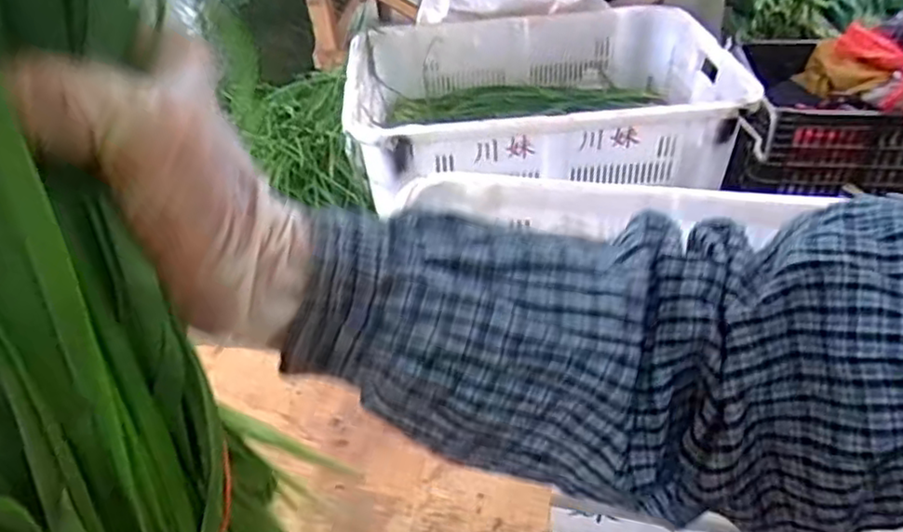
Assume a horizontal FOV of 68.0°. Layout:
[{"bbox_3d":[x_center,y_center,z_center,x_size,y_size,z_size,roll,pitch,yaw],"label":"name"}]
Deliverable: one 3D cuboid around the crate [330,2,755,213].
[{"bbox_3d":[0.173,-0.319,1.276,0.694,0.179,0.519,-5,40,0],"label":"crate"}]

